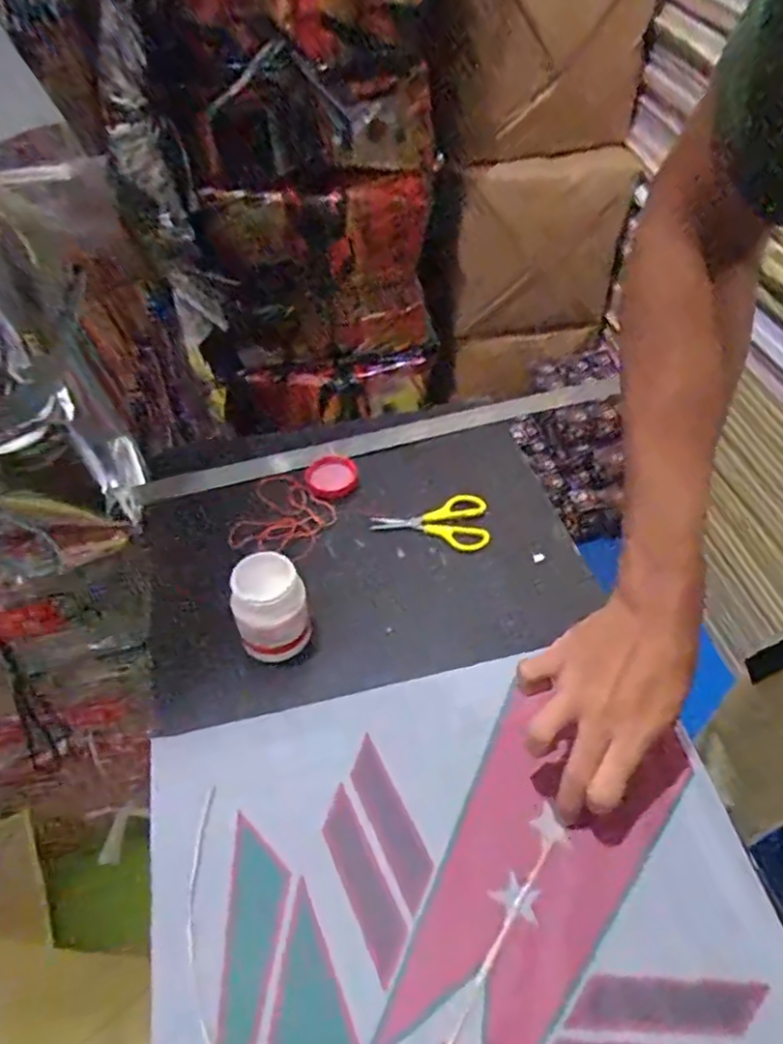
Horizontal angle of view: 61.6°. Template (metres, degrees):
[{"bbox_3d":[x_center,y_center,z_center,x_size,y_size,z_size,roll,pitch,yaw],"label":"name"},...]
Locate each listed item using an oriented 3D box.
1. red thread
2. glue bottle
[{"bbox_3d":[-0.109,-0.007,0.665,0.098,0.016,0.106,0,49,0],"label":"red thread"},{"bbox_3d":[-0.096,0.071,0.539,0.062,0.085,0.060,0,49,0],"label":"glue bottle"}]

